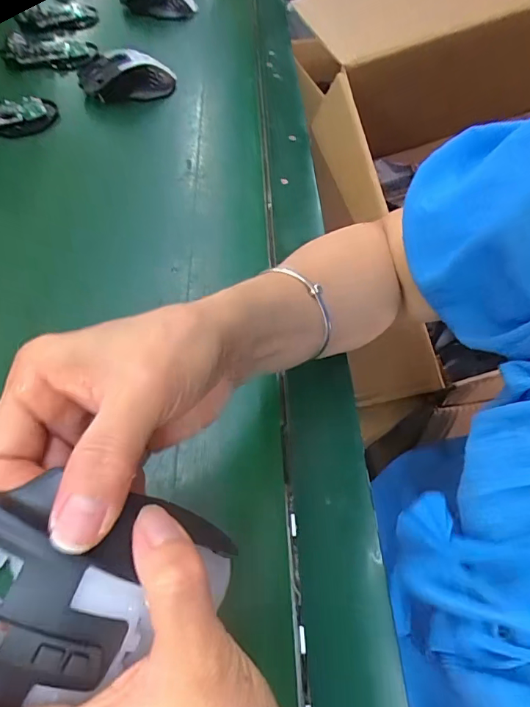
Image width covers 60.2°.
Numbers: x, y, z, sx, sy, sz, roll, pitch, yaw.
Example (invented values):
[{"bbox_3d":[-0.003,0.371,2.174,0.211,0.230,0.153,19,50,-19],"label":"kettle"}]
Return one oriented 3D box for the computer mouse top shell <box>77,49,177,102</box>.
[{"bbox_3d":[-0.163,-0.330,0.542,0.109,0.039,0.043,-7,51,-11],"label":"computer mouse top shell"}]

